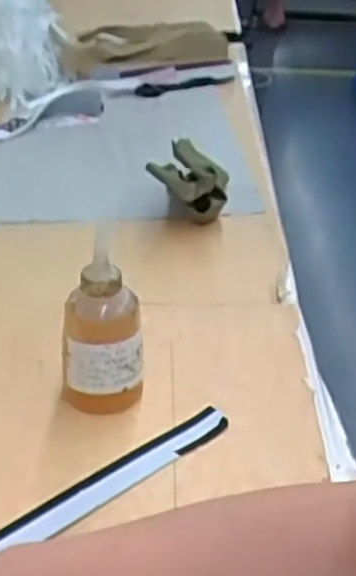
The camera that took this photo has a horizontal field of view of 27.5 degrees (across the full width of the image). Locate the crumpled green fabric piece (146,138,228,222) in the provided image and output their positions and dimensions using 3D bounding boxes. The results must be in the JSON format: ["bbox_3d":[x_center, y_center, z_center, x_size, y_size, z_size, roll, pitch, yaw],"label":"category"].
[{"bbox_3d":[0.014,-0.120,0.870,0.091,0.072,0.120,7,33,8],"label":"crumpled green fabric piece"}]

